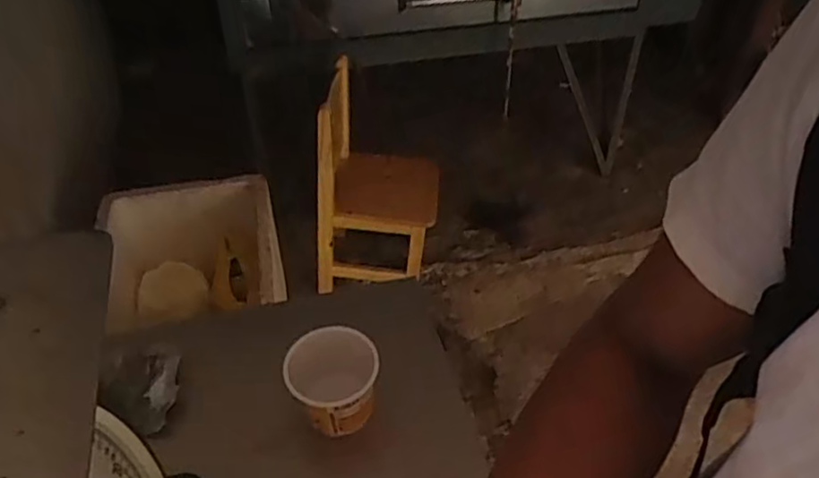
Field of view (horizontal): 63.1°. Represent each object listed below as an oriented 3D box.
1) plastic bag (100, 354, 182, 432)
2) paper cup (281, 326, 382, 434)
[{"bbox_3d":[-0.293,0.160,0.719,0.073,0.036,0.089,-4,43,-3],"label":"plastic bag"},{"bbox_3d":[-0.078,0.164,0.714,0.090,0.113,0.084,-1,43,1],"label":"paper cup"}]

